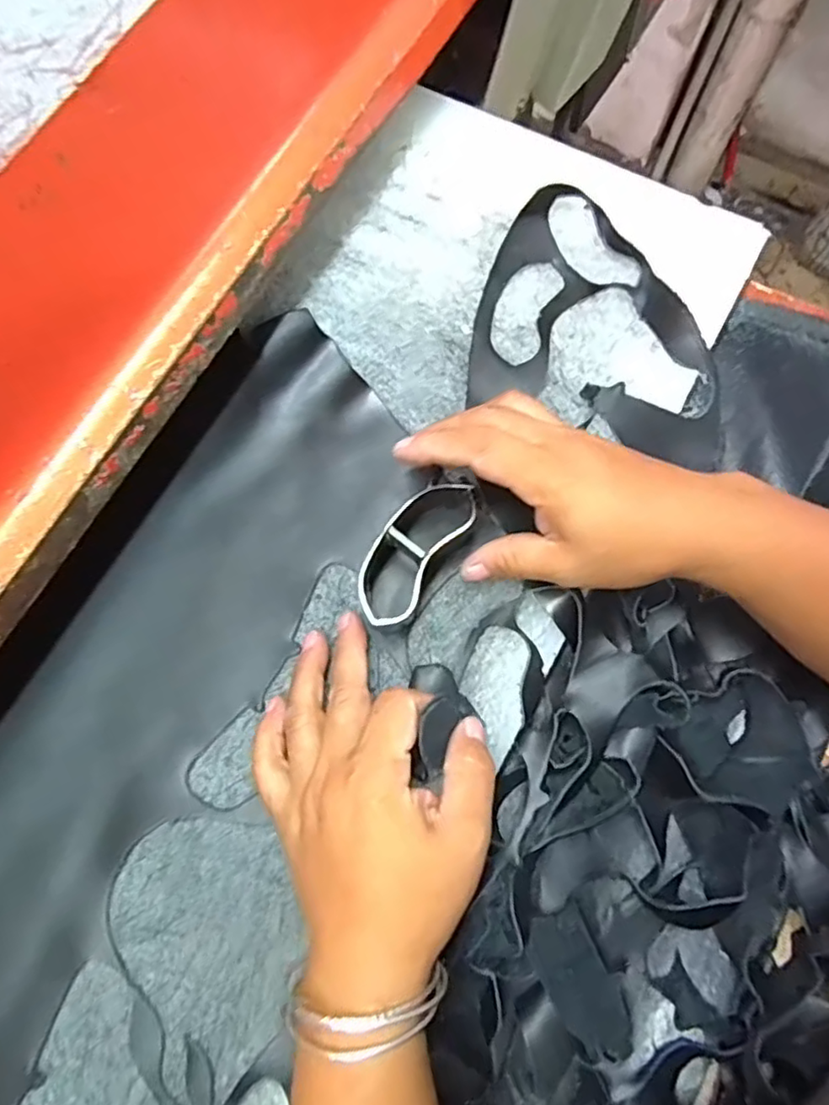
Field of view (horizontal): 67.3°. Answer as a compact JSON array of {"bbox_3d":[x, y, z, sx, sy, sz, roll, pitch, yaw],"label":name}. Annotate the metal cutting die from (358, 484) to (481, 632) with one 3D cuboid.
[{"bbox_3d":[0.002,-0.002,0.333,0.036,0.037,0.094,31,79,9],"label":"metal cutting die"}]

